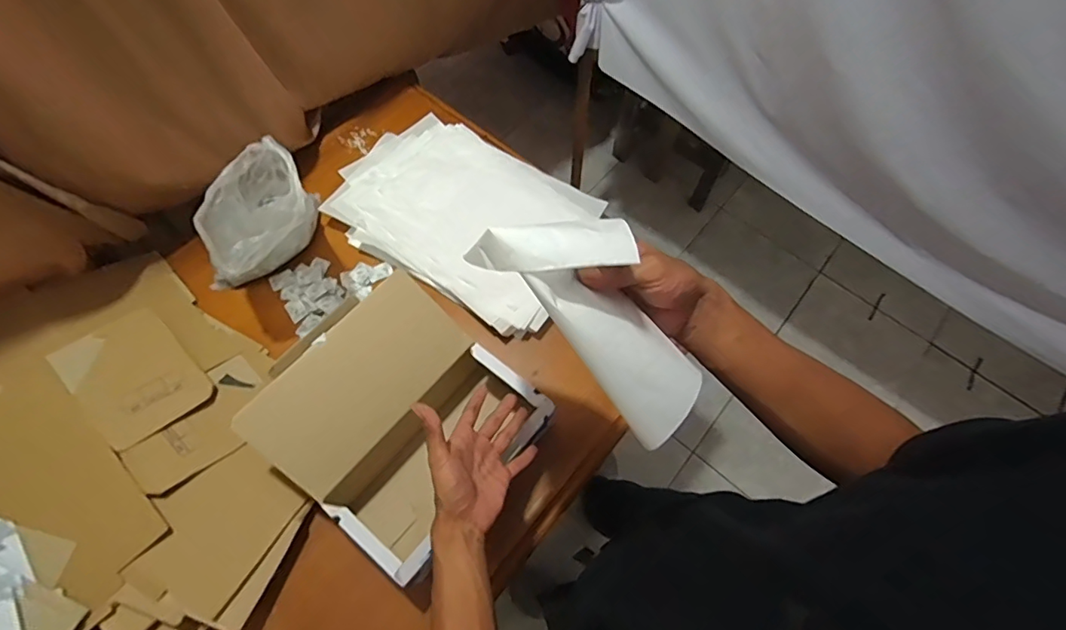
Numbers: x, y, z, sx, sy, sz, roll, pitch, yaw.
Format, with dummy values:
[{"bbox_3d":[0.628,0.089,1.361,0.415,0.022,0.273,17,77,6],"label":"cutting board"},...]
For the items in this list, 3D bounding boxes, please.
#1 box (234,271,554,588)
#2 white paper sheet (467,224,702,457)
[{"bbox_3d":[-0.174,0.143,0.699,0.294,0.186,0.276,36,70,14],"label":"box"},{"bbox_3d":[0.048,-0.003,0.354,0.082,0.057,0.180,-46,103,-19],"label":"white paper sheet"}]

